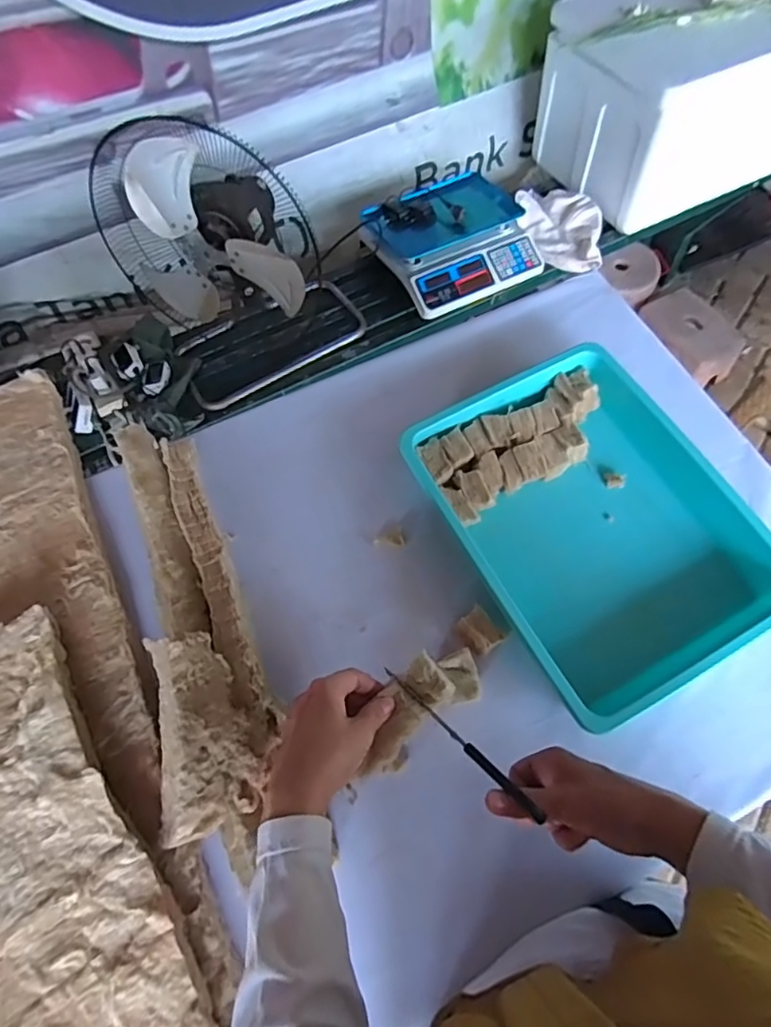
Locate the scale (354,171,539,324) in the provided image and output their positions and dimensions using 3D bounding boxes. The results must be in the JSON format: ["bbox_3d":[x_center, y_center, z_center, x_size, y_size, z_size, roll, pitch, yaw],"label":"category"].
[{"bbox_3d":[0.154,-0.637,1.314,0.344,0.084,0.325,-24,64,-9],"label":"scale"}]

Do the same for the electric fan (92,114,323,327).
[{"bbox_3d":[-0.342,-0.536,1.101,0.399,0.383,0.208,6,63,7],"label":"electric fan"}]

